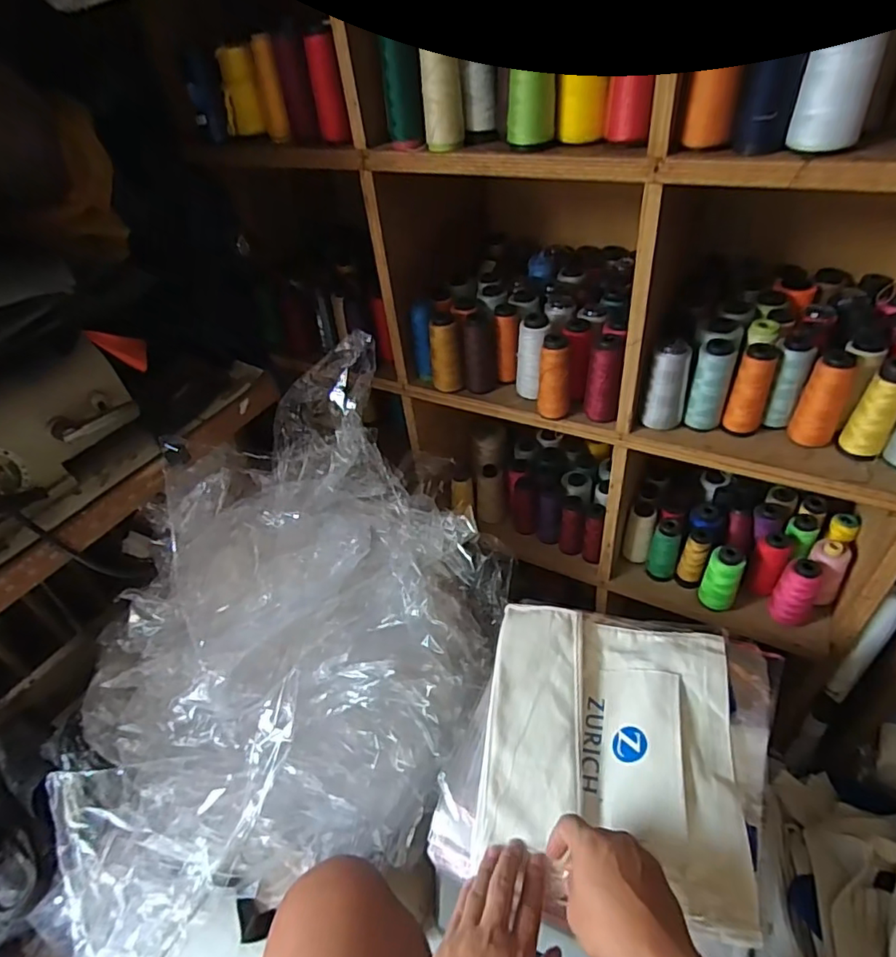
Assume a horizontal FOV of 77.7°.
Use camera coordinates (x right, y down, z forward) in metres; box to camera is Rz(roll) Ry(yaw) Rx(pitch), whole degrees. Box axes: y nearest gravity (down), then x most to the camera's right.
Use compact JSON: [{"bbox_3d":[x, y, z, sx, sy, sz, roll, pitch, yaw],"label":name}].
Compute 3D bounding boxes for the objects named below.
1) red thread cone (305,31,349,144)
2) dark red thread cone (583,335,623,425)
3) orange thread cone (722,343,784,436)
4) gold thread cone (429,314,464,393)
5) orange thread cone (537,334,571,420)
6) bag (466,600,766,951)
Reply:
[{"bbox_3d":[-0.141,-0.454,0.652,0.026,0.105,0.029,-23,44,-16],"label":"red thread cone"},{"bbox_3d":[0.199,-0.125,0.713,0.041,0.111,0.039,5,44,13],"label":"dark red thread cone"},{"bbox_3d":[0.367,-0.107,0.672,0.041,0.108,0.040,20,49,27],"label":"orange thread cone"},{"bbox_3d":[-0.004,-0.183,0.812,0.046,0.107,0.038,-9,42,-1],"label":"gold thread cone"},{"bbox_3d":[0.141,-0.134,0.736,0.041,0.115,0.036,5,44,13],"label":"orange thread cone"},{"bbox_3d":[0.165,0.271,0.583,0.244,0.037,0.275,5,44,14],"label":"bag"}]

